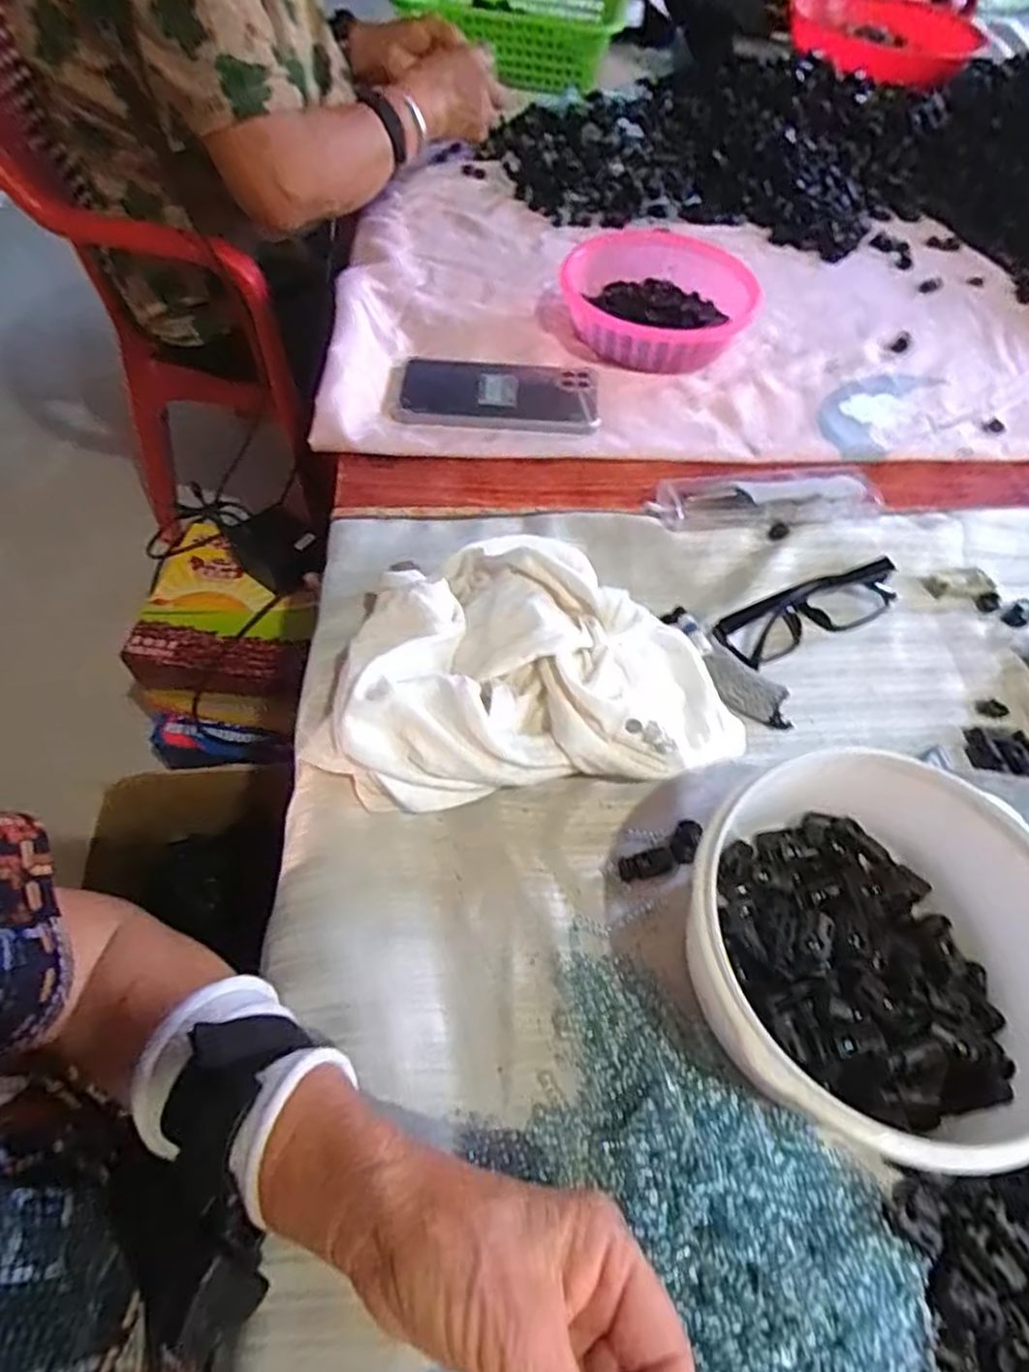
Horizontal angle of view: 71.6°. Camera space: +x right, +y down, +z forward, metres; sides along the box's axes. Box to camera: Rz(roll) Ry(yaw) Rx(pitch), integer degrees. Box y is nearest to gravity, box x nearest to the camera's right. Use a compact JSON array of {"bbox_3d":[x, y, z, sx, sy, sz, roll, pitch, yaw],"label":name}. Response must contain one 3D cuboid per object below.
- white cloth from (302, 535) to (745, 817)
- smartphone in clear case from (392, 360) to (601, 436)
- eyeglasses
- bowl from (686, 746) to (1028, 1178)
[{"bbox_3d":[0.004,-0.018,0.417,0.230,0.059,0.170,-4,57,-7],"label":"white cloth"},{"bbox_3d":[-0.017,-0.242,0.592,0.169,0.011,0.086,2,57,-3],"label":"smartphone in clear case"},{"bbox_3d":[0.196,-0.048,0.466,0.137,0.026,0.035,-21,61,-17],"label":"eyeglasses"},{"bbox_3d":[0.161,0.115,0.320,0.173,0.073,0.159,1,55,-2],"label":"bowl"}]

